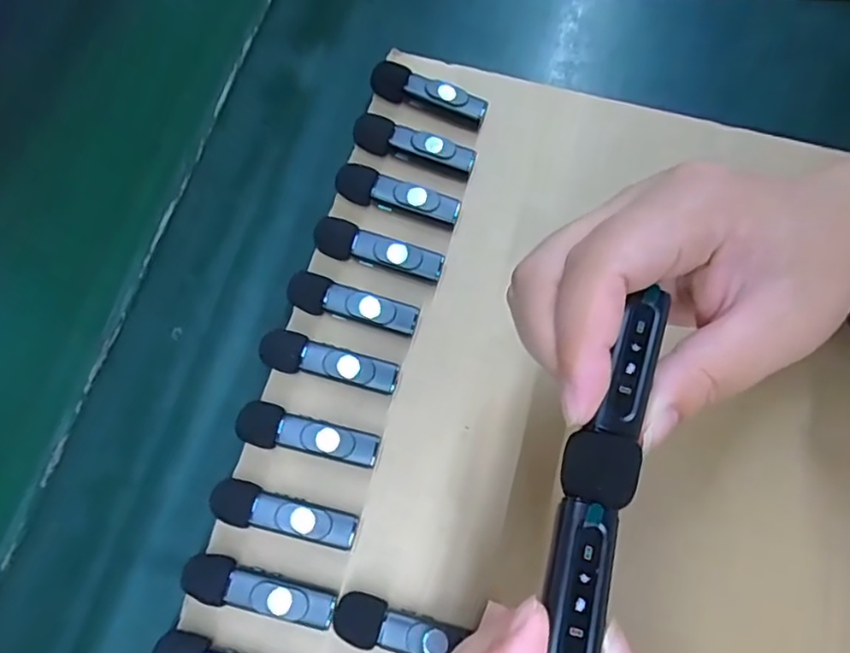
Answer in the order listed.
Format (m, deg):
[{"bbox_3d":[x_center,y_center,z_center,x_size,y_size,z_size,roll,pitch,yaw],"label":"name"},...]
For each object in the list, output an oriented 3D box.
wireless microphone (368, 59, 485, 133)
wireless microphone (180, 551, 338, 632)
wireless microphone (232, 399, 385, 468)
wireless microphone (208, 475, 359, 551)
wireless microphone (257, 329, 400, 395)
[{"bbox_3d":[0.002,-0.125,0.334,0.063,0.016,0.016,21,74,8],"label":"wireless microphone"},{"bbox_3d":[-0.069,0.111,0.259,0.063,0.016,0.017,12,72,5],"label":"wireless microphone"},{"bbox_3d":[-0.053,0.050,0.278,0.063,0.015,0.019,16,73,6],"label":"wireless microphone"},{"bbox_3d":[-0.061,0.083,0.268,0.063,0.015,0.018,15,73,6],"label":"wireless microphone"},{"bbox_3d":[-0.045,0.018,0.290,0.064,0.015,0.019,17,73,7],"label":"wireless microphone"}]

